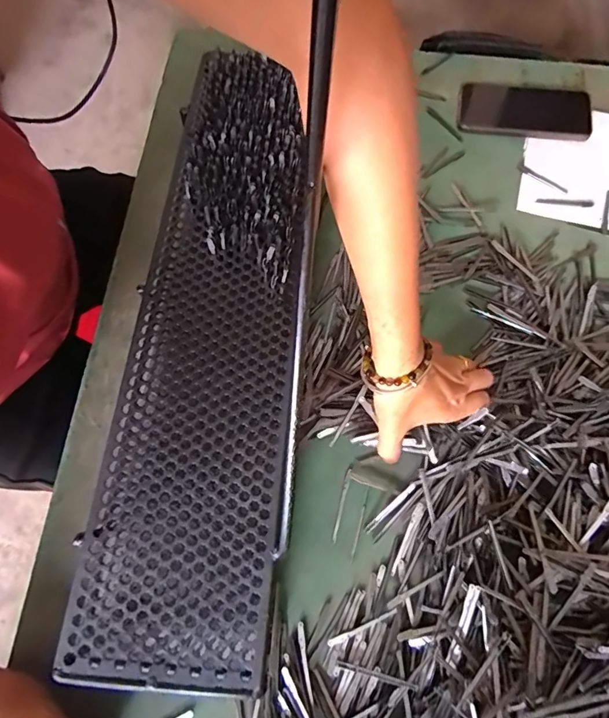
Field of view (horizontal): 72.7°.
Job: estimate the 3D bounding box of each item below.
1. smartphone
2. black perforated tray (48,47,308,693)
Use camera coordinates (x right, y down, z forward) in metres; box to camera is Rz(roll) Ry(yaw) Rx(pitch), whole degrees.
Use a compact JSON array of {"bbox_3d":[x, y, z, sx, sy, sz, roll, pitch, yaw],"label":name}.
[{"bbox_3d":[0.282,-0.324,0.536,0.159,0.010,0.087,10,72,9],"label":"smartphone"},{"bbox_3d":[-0.074,-0.041,0.367,0.143,0.023,0.562,6,72,1],"label":"black perforated tray"}]

